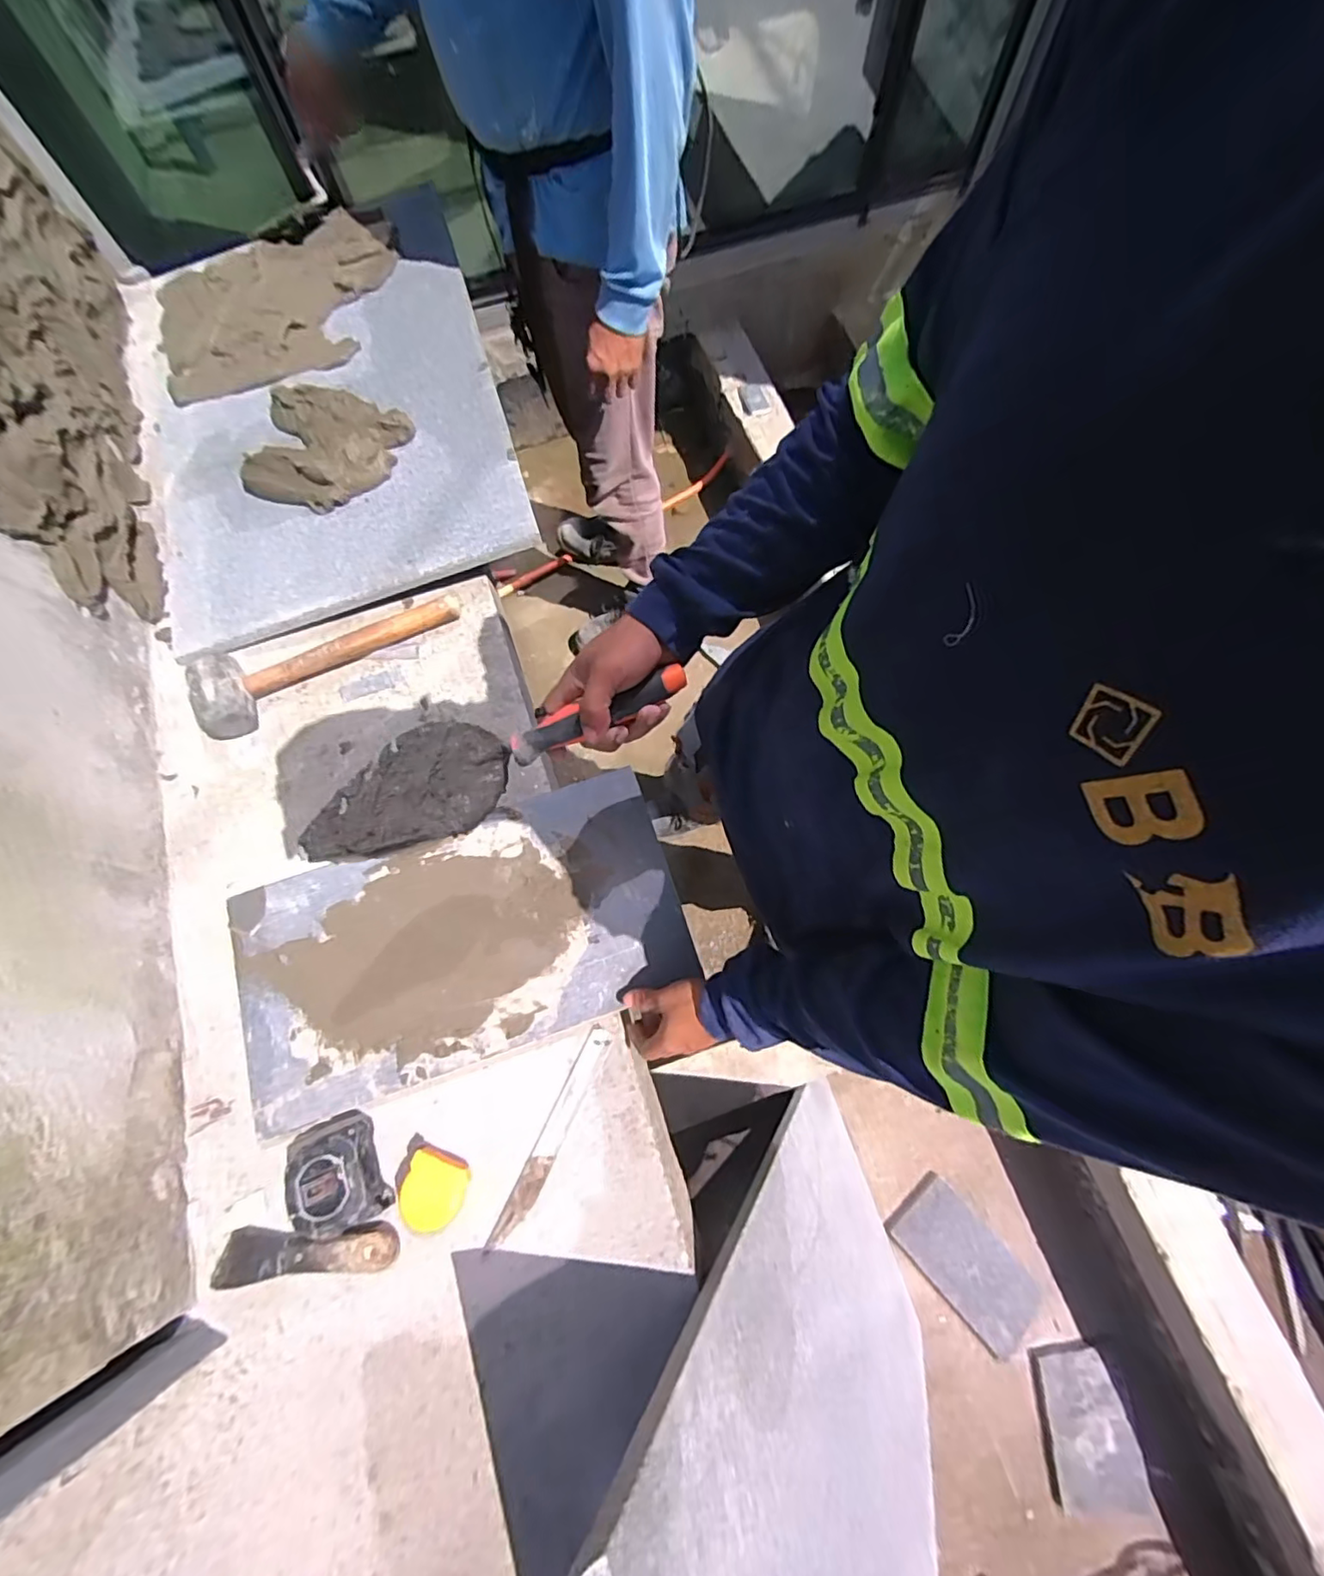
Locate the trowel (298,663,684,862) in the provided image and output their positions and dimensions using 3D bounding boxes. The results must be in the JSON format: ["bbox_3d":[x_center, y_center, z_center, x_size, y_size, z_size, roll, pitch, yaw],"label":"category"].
[{"bbox_3d":[-0.129,-0.027,0.467,0.302,0.066,0.085,-24,76,-2],"label":"trowel"}]

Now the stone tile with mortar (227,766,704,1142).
[{"bbox_3d":[-0.214,0.160,0.633,0.458,0.021,0.246,-19,75,-3],"label":"stone tile with mortar"}]

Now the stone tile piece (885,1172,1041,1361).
[{"bbox_3d":[0.557,0.876,1.089,0.146,0.012,0.250,-40,67,-12],"label":"stone tile piece"}]

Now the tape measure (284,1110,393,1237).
[{"bbox_3d":[-0.324,0.382,0.582,0.085,0.044,0.096,-24,76,-4],"label":"tape measure"}]

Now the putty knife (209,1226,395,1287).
[{"bbox_3d":[-0.350,0.456,0.576,0.180,0.024,0.047,-7,75,0],"label":"putty knife"}]

